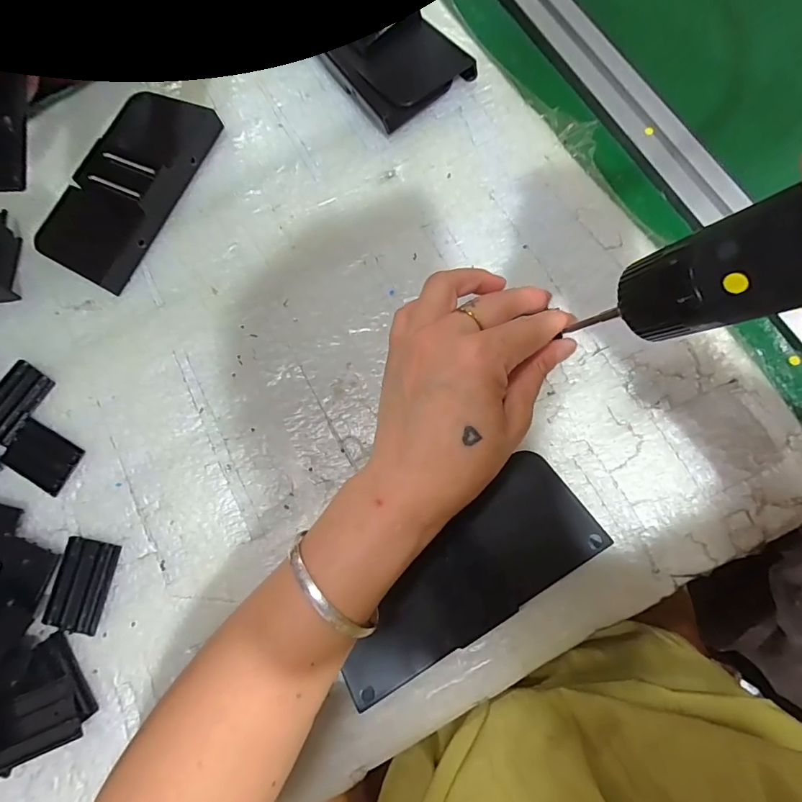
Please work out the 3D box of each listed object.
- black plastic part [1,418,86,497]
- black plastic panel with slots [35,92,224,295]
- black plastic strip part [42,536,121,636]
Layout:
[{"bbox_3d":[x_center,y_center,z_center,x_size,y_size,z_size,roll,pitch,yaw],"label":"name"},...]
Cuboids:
[{"bbox_3d":[-0.250,0.038,0.309,0.053,0.004,0.034,28,81,12],"label":"black plastic part"},{"bbox_3d":[-0.211,-0.169,0.344,0.068,0.025,0.160,23,79,11],"label":"black plastic panel with slots"},{"bbox_3d":[-0.204,0.117,0.283,0.035,0.005,0.054,9,77,8],"label":"black plastic strip part"}]

